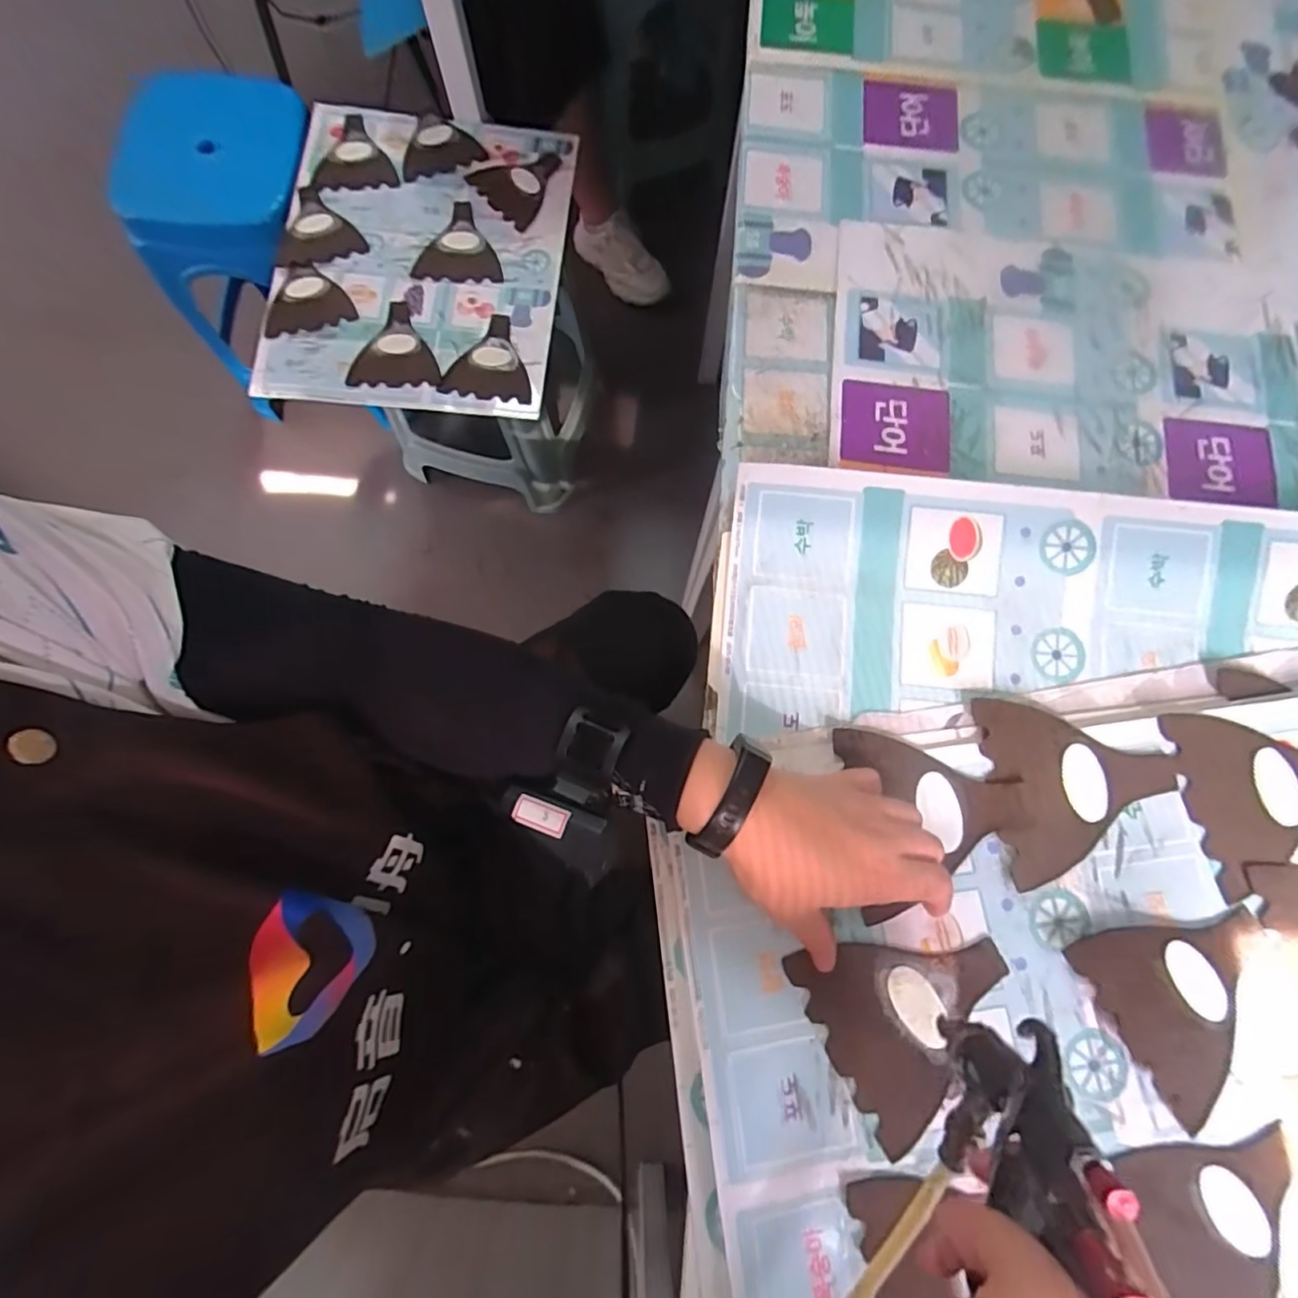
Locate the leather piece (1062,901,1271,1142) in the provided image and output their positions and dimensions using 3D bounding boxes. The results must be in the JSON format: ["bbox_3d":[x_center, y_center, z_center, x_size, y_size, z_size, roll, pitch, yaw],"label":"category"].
[{"bbox_3d":[0.329,0.205,0.368,0.123,0.011,0.113,-34,81,-7],"label":"leather piece"}]

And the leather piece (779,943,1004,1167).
[{"bbox_3d":[0.166,0.223,0.371,0.119,0.006,0.115,-28,79,-5],"label":"leather piece"}]

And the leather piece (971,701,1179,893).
[{"bbox_3d":[0.286,0.087,0.397,0.118,0.005,0.114,-8,79,-2],"label":"leather piece"}]

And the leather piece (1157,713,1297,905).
[{"bbox_3d":[0.410,0.090,0.397,0.113,0.005,0.113,-15,79,-3],"label":"leather piece"}]

